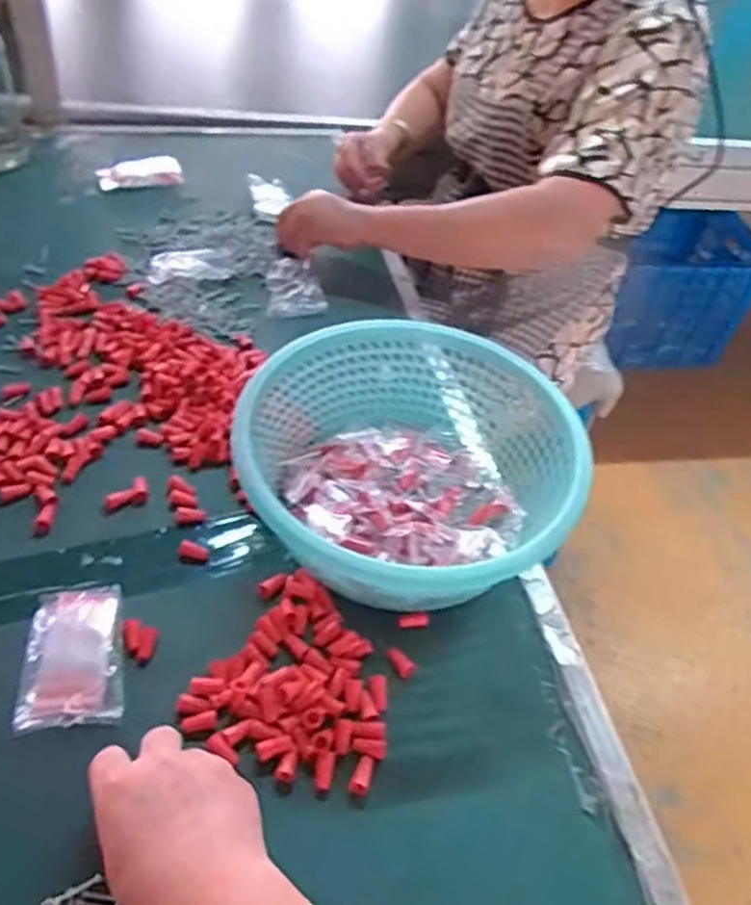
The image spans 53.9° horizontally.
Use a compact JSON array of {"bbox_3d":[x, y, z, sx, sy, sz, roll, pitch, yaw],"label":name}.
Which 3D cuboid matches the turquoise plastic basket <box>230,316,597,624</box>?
[{"bbox_3d":[0.030,0.006,0.621,0.259,0.097,0.243,15,47,7],"label":"turquoise plastic basket"}]

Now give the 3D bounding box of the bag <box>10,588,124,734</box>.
[{"bbox_3d":[-0.212,0.141,0.517,0.063,0.017,0.106,-6,48,-12],"label":"bag"}]

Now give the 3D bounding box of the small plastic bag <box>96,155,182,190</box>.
[{"bbox_3d":[-0.322,-0.384,1.010,0.108,0.008,0.065,-12,50,-17],"label":"small plastic bag"}]

